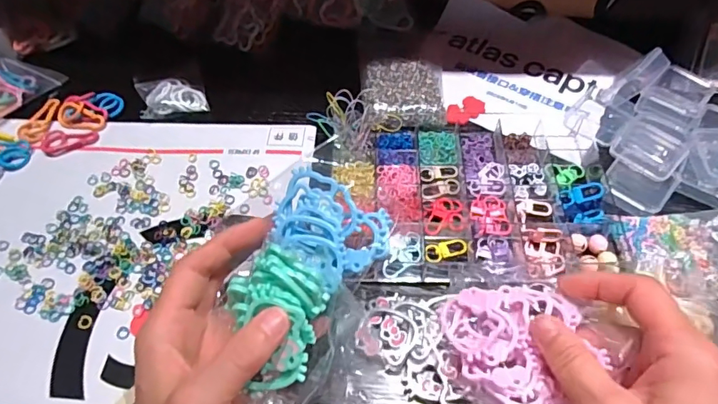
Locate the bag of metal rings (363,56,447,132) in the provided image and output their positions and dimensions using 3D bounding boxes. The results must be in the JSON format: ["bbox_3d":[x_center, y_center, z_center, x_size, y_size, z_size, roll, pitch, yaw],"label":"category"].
[{"bbox_3d":[0.041,-0.102,0.444,0.071,0.013,0.091,1,56,3],"label":"bag of metal rings"}]

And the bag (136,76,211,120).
[{"bbox_3d":[-0.174,-0.103,0.453,0.058,0.010,0.060,-16,57,-9],"label":"bag"}]

